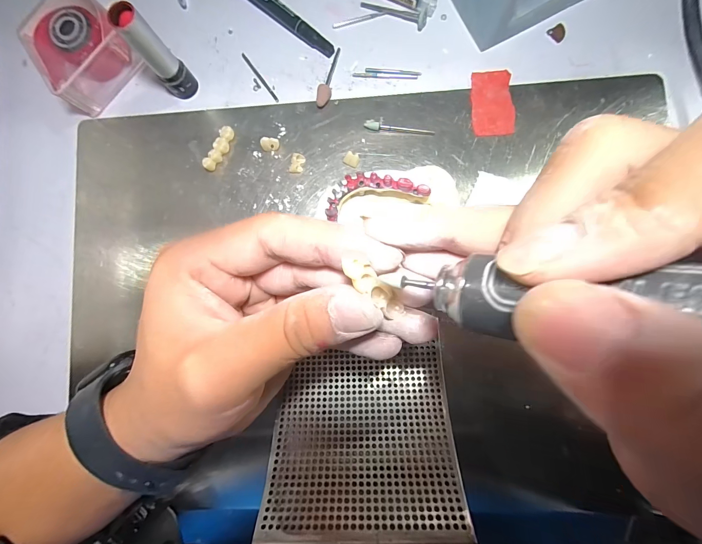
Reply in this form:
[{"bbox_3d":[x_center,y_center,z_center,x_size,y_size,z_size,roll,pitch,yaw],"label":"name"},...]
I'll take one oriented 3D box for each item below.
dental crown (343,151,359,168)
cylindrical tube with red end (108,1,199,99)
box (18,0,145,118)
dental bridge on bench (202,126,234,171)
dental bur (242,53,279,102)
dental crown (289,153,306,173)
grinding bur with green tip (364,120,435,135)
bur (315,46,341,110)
[{"bbox_3d":[0.000,-0.075,0.210,0.010,0.007,0.008,23,89,4],"label":"dental crown"},{"bbox_3d":[-0.120,-0.133,0.197,0.019,0.061,0.016,-44,86,1],"label":"cylindrical tube with red end"},{"bbox_3d":[-0.183,-0.152,0.216,0.055,0.031,0.054,-35,86,2],"label":"box"},{"bbox_3d":[-0.090,-0.085,0.216,0.008,0.011,0.033,26,89,4],"label":"dental bridge on bench"},{"bbox_3d":[-0.065,-0.138,0.222,0.004,0.004,0.044,-36,86,1],"label":"dental bur"},{"bbox_3d":[-0.036,-0.073,0.213,0.008,0.006,0.013,18,89,4],"label":"dental crown"},{"bbox_3d":[0.031,-0.096,0.211,0.045,0.004,0.006,9,88,4],"label":"grinding bur with green tip"},{"bbox_3d":[-0.015,-0.134,0.215,0.008,0.008,0.044,15,89,4],"label":"bur"}]

